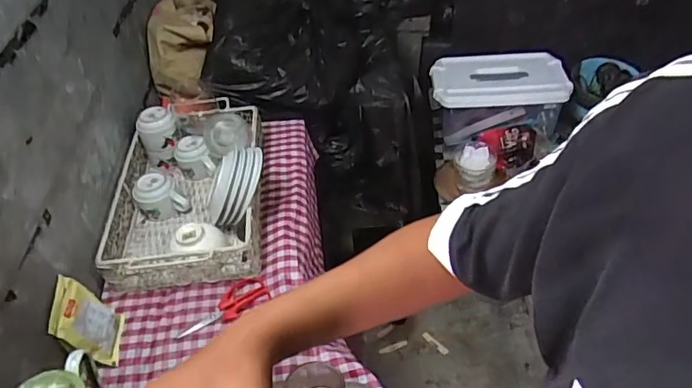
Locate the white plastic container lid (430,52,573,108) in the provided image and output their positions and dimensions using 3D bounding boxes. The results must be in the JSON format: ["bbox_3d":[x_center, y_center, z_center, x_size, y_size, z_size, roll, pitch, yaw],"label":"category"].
[{"bbox_3d":[0.452,-0.343,1.563,0.388,0.051,0.224,-3,43,3],"label":"white plastic container lid"}]

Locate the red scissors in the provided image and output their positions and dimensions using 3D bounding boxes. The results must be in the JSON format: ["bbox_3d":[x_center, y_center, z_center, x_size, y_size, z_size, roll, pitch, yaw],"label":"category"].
[{"bbox_3d":[-0.201,0.184,0.858,0.151,0.012,0.056,-24,46,-19],"label":"red scissors"}]

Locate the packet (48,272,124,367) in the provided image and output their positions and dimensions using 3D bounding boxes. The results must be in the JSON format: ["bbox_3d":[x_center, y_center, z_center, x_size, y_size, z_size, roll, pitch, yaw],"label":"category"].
[{"bbox_3d":[-0.387,0.189,0.790,0.017,0.132,0.092,-24,40,18],"label":"packet"}]

